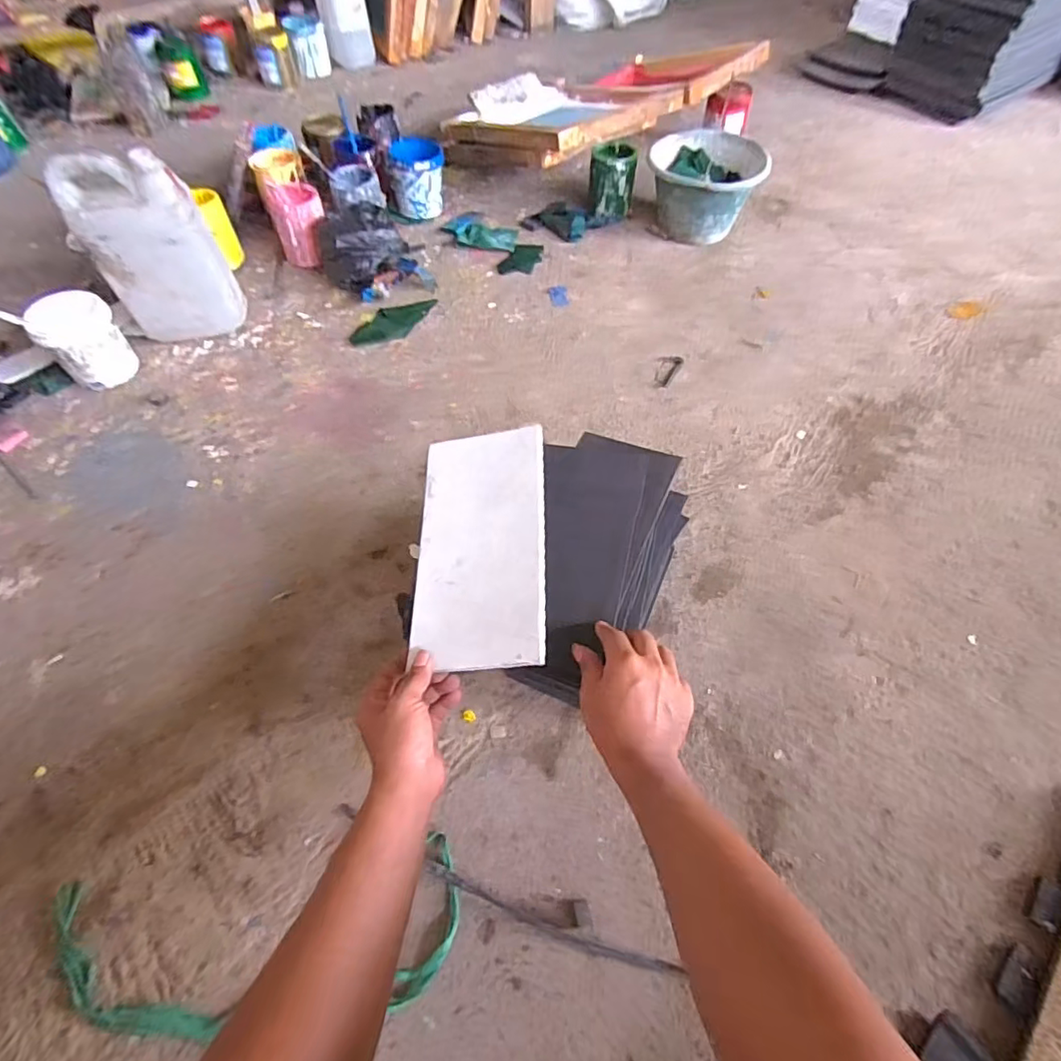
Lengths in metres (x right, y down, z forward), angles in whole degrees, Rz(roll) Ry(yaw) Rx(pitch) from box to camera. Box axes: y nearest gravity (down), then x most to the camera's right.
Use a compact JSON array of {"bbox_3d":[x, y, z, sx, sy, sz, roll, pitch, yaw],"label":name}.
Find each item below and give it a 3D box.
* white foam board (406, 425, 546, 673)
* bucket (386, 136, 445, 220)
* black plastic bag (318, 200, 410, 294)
[{"bbox_3d":[-0.053,0.011,0.599,0.137,0.009,0.266,-7,62,14],"label":"white foam board"},{"bbox_3d":[-0.261,-0.819,1.324,0.129,0.139,0.109,-6,57,-3],"label":"bucket"},{"bbox_3d":[-0.351,-0.587,1.194,0.177,0.115,0.145,-15,58,-9],"label":"black plastic bag"}]

